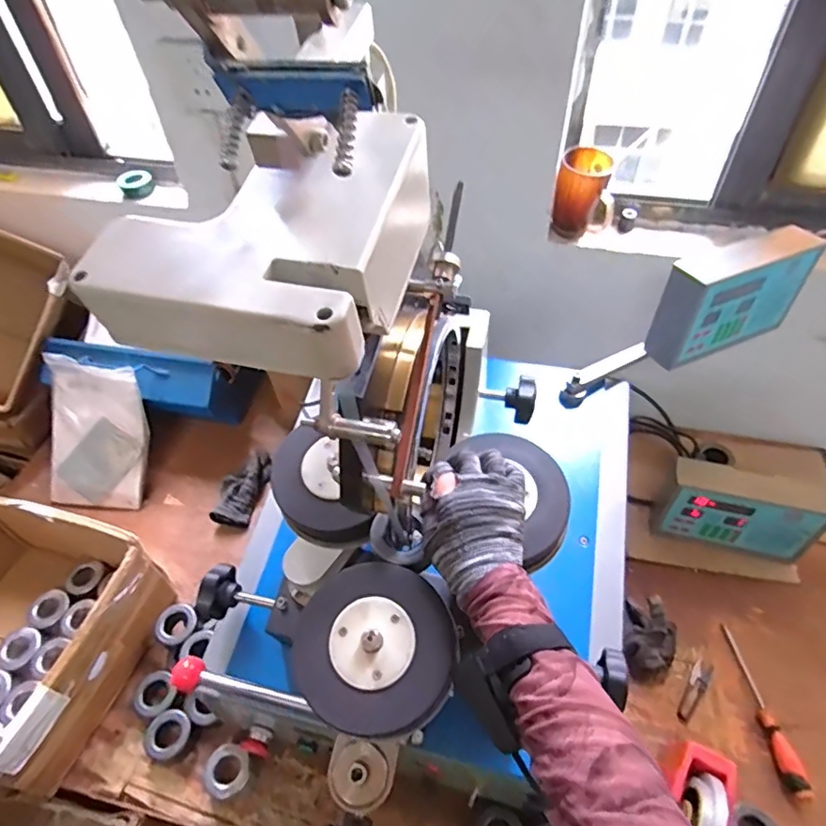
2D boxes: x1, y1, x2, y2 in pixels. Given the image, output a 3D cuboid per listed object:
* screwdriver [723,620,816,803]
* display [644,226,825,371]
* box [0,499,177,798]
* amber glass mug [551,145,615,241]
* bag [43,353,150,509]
[{"bbox_3d":[0.492,0.415,0.768,0.026,0.033,0.222,-6,50,-2],"label":"screwdriver"},{"bbox_3d":[0.459,-0.168,0.785,0.225,0.140,0.072,-23,52,-16],"label":"display"},{"bbox_3d":[-0.588,0.332,0.801,0.325,0.193,0.342,11,51,12],"label":"box"},{"bbox_3d":[0.274,-0.344,0.859,0.090,0.115,0.083,13,52,14],"label":"amber glass mug"},{"bbox_3d":[-0.598,0.039,1.019,0.179,0.271,0.030,2,10,4],"label":"bag"}]

